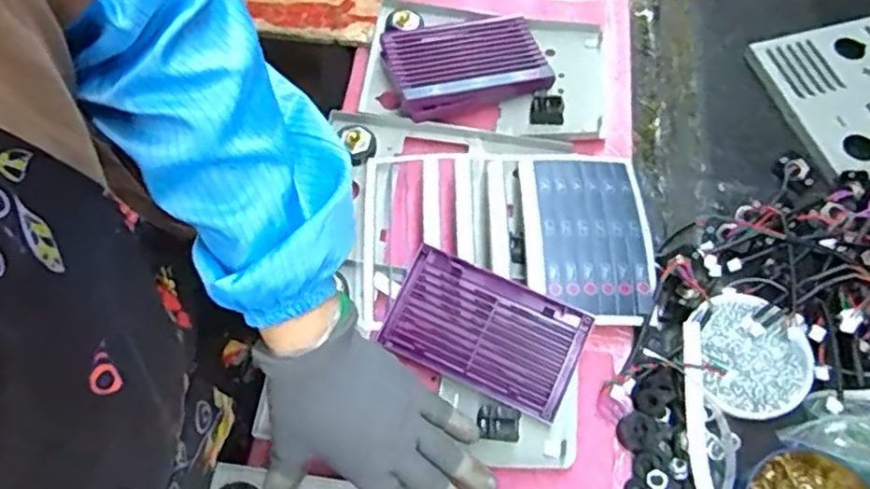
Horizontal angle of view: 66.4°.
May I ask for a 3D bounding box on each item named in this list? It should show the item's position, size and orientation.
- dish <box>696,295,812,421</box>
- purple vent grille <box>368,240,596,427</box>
[{"bbox_3d":[0.244,0.086,0.523,0.087,0.020,0.097,-17,62,-7],"label":"dish"},{"bbox_3d":[0.037,0.067,0.518,0.148,0.005,0.086,23,77,13],"label":"purple vent grille"}]

